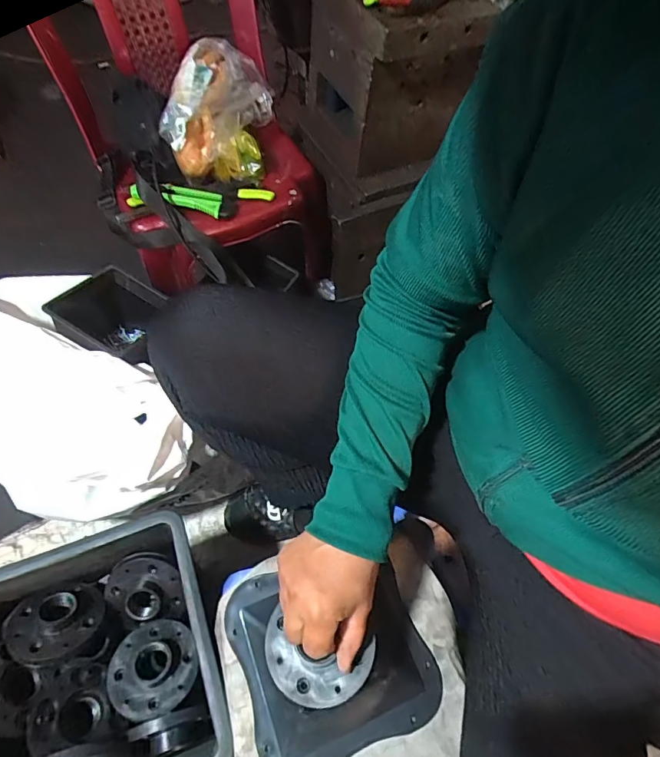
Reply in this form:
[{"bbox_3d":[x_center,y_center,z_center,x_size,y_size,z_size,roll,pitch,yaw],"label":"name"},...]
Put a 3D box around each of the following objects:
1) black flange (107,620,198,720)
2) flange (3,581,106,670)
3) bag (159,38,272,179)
[{"bbox_3d":[-0.196,0.319,0.500,0.091,0.029,0.091,3,46,-3],"label":"black flange"},{"bbox_3d":[-0.313,0.275,0.514,0.097,0.035,0.092,-7,34,-31],"label":"flange"},{"bbox_3d":[-0.164,-0.390,0.680,0.133,0.132,0.190,4,60,-1],"label":"bag"}]

